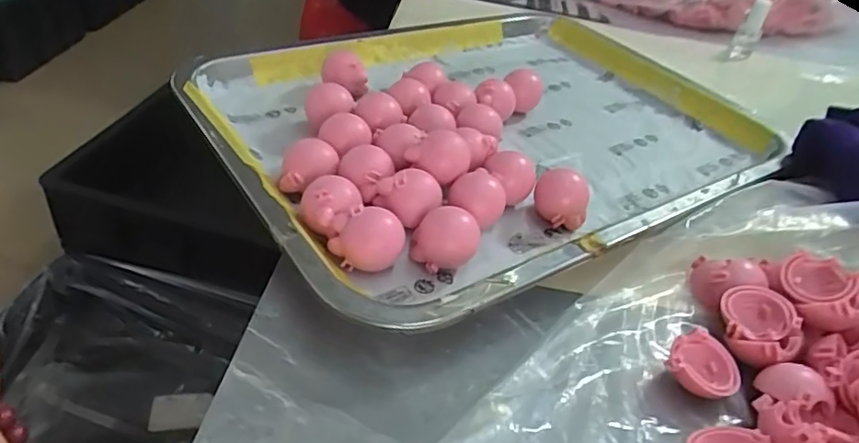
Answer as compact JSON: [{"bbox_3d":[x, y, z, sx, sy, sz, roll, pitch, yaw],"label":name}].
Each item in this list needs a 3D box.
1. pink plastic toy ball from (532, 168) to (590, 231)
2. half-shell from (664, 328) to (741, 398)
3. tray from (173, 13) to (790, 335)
[{"bbox_3d":[0.071,-0.012,0.319,0.028,0.026,0.028,13,40,3],"label":"pink plastic toy ball"},{"bbox_3d":[0.117,0.061,0.249,0.027,0.015,0.028,0,38,0],"label":"half-shell"},{"bbox_3d":[0.045,-0.079,0.388,0.363,0.041,0.275,-20,48,-31],"label":"tray"}]

